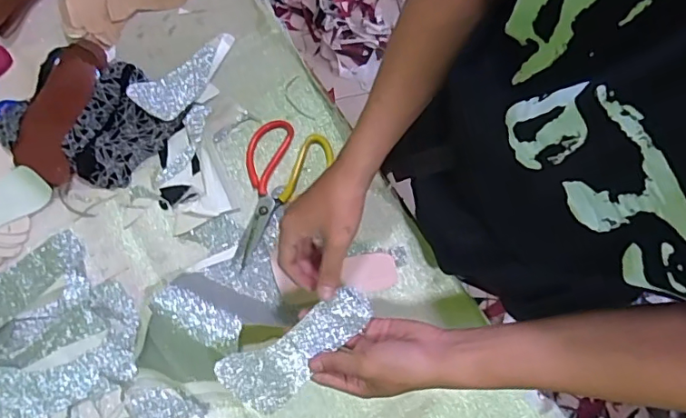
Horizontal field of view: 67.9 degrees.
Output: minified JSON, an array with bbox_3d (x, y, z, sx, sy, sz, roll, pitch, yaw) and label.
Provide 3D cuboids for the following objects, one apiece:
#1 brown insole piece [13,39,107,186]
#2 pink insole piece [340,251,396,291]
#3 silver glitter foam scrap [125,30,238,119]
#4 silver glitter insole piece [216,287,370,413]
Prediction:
[{"bbox_3d":[-0.386,-0.134,0.693,0.074,0.028,0.193,12,80,3],"label":"brown insole piece"},{"bbox_3d":[0.036,0.084,0.682,0.070,0.004,0.048,-7,82,-8],"label":"pink insole piece"},{"bbox_3d":[-0.218,-0.188,0.726,0.162,0.022,0.066,-37,81,-6],"label":"silver glitter foam scrap"},{"bbox_3d":[-0.039,0.141,0.513,0.162,0.006,0.063,-28,84,-18],"label":"silver glitter insole piece"}]

